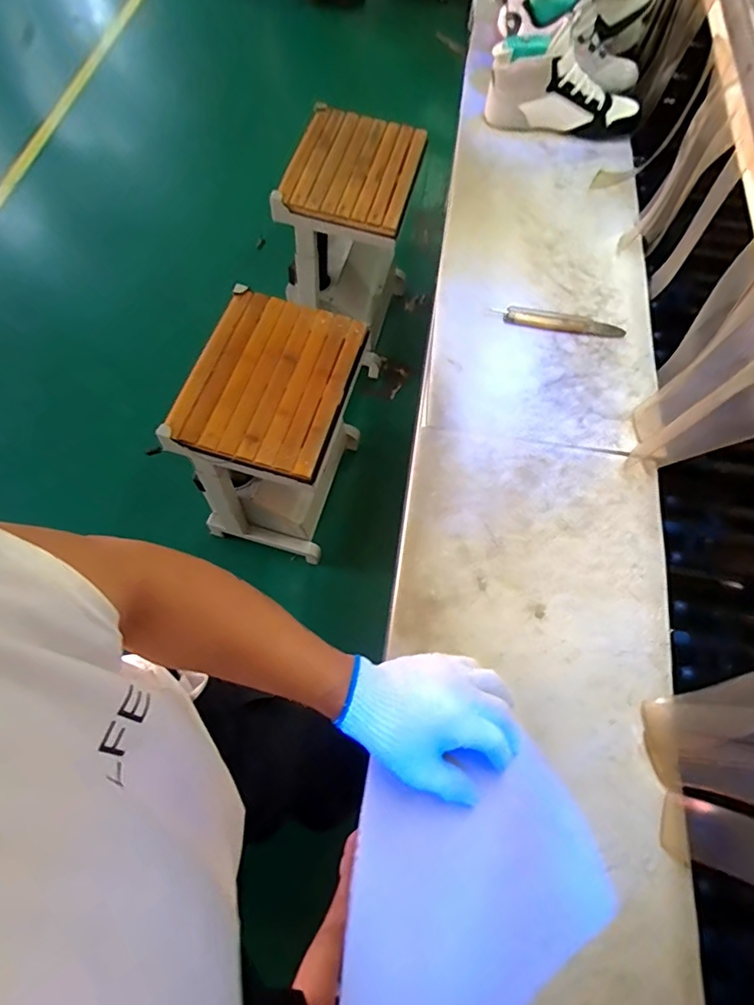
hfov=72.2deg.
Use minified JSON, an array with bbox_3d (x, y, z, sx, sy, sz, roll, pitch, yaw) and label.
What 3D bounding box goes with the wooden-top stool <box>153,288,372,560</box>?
[{"bbox_3d":[-0.208,-0.141,1.157,0.291,0.443,0.377,18,66,5],"label":"wooden-top stool"}]

